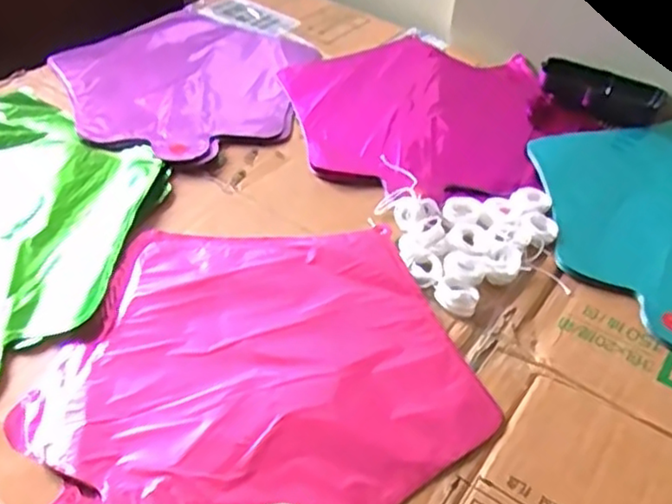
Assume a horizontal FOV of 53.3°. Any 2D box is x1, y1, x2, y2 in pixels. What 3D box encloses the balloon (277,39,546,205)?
[{"bbox_3d":[0.067,-0.129,0.600,0.221,0.015,0.251,14,44,9],"label":"balloon"}]

